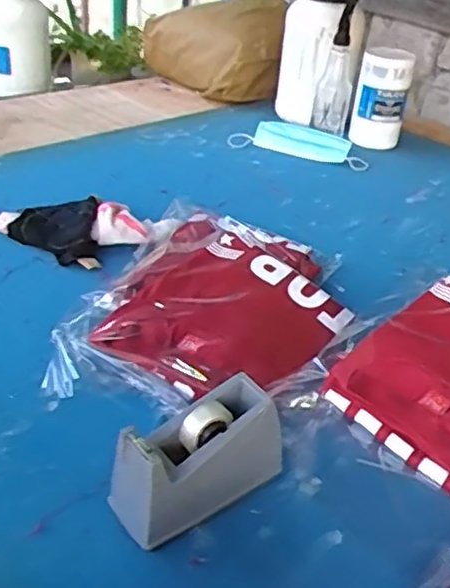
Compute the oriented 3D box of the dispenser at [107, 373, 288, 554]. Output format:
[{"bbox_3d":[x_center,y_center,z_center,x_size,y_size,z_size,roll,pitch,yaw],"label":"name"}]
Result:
[{"bbox_3d":[-0.019,0.128,0.508,0.144,0.086,0.057,-16,40,-30],"label":"dispenser"}]

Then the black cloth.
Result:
[{"bbox_3d":[-0.214,-0.078,0.817,0.109,0.033,0.116,-2,35,-13],"label":"black cloth"}]

